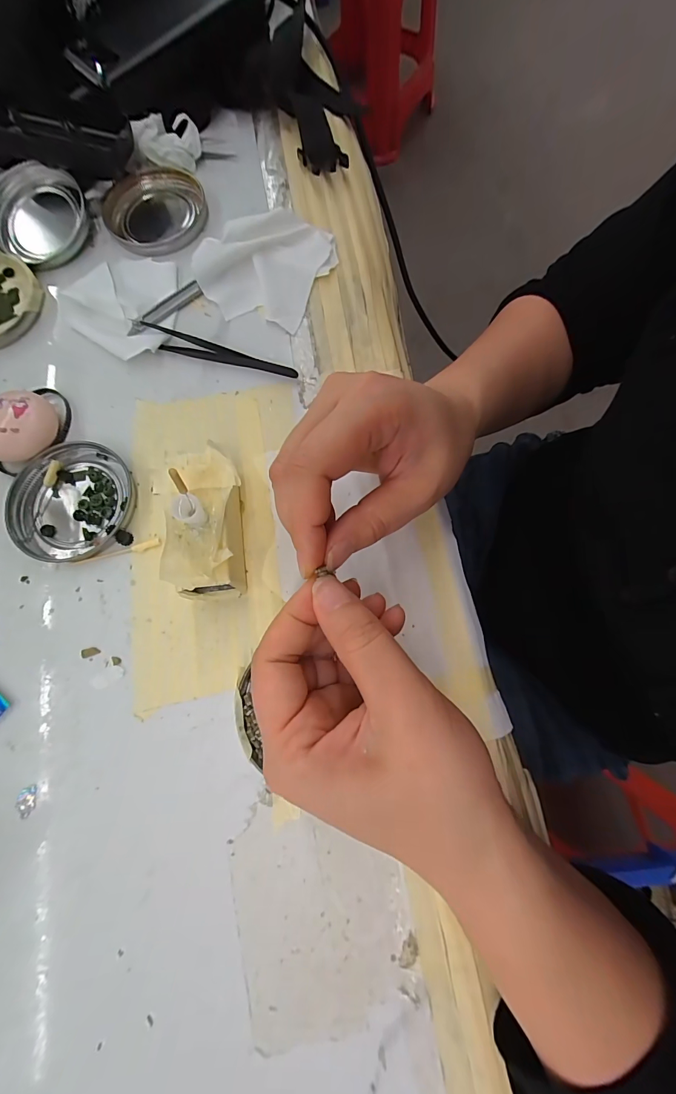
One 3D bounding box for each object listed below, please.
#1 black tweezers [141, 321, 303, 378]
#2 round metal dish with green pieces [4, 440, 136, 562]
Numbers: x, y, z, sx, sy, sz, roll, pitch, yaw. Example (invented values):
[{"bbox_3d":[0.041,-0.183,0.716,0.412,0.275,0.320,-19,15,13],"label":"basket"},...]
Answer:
[{"bbox_3d":[-0.086,-0.134,0.263,0.118,0.009,0.016,22,78,7],"label":"black tweezers"},{"bbox_3d":[-0.172,-0.030,0.243,0.076,0.009,0.074,0,77,2],"label":"round metal dish with green pieces"}]

